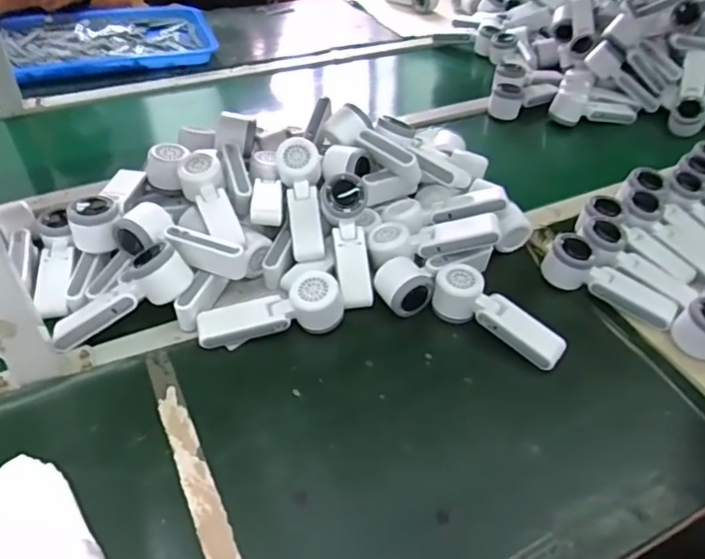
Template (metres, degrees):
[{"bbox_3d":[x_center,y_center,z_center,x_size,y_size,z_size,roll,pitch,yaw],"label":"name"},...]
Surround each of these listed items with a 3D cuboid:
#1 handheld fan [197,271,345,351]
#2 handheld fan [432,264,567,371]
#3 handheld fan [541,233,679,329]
[{"bbox_3d":[-0.095,0.039,0.672,0.167,0.053,0.058,-15,46,-2],"label":"handheld fan"},{"bbox_3d":[0.173,0.044,0.684,0.163,0.056,0.053,27,49,22],"label":"handheld fan"},{"bbox_3d":[0.328,0.001,0.732,0.168,0.055,0.055,31,50,25],"label":"handheld fan"}]

